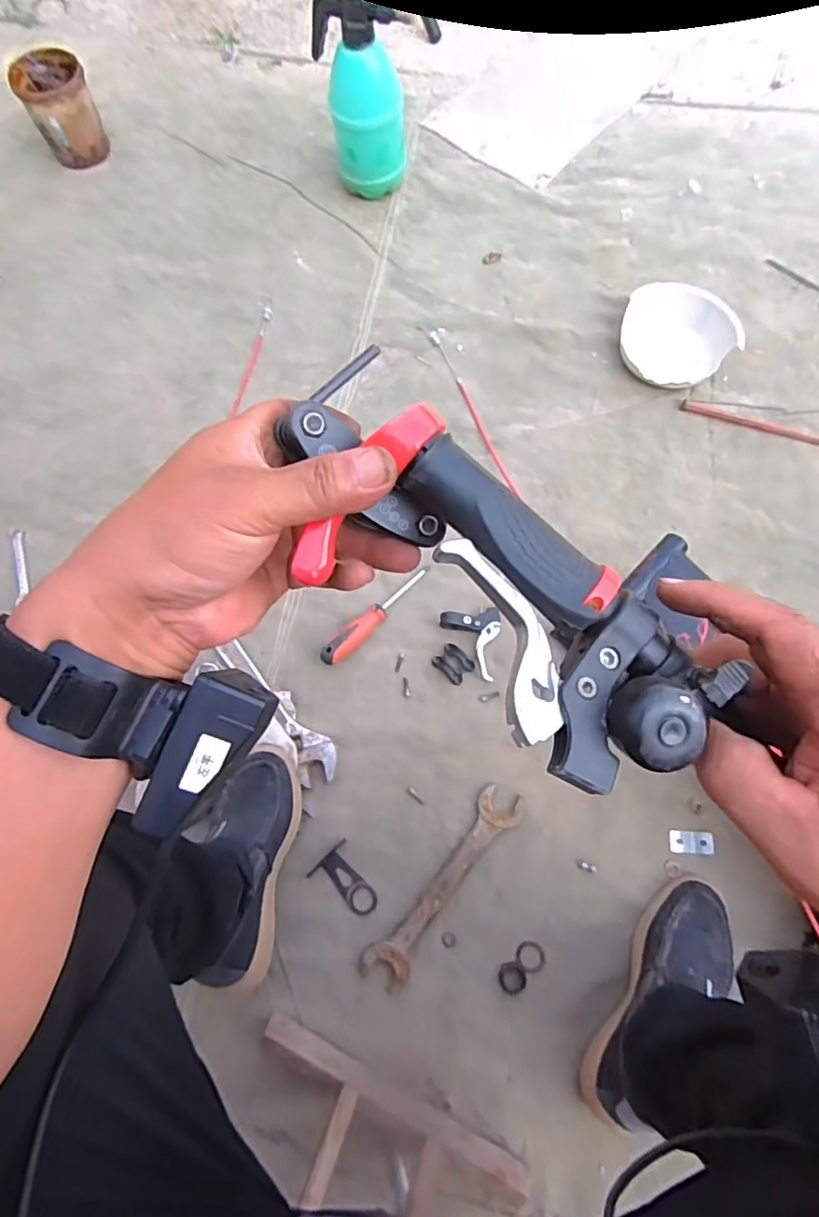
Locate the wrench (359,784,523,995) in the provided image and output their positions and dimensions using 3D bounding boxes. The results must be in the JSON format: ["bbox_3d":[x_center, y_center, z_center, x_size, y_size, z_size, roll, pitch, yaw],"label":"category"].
[{"bbox_3d":[0.044,0.341,0.733,0.056,0.008,0.268,38,76,10],"label":"wrench"}]

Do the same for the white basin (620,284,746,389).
[{"bbox_3d":[0.420,-0.435,0.958,0.161,0.072,0.167,0,73,-1],"label":"white basin"}]

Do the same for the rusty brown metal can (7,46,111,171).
[{"bbox_3d":[-0.600,-0.860,1.033,0.114,0.133,0.105,-28,73,-9],"label":"rusty brown metal can"}]

